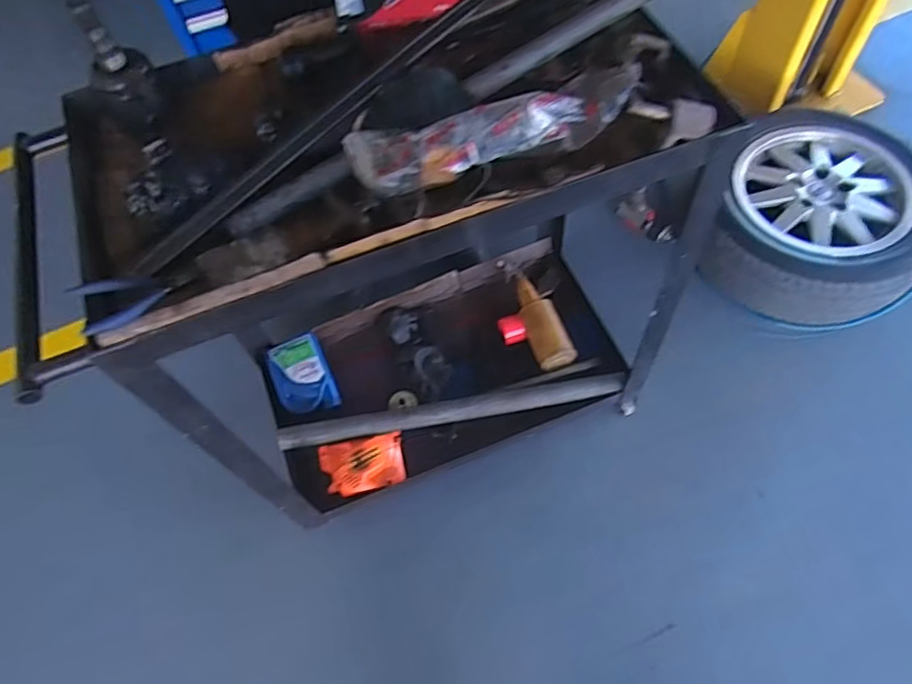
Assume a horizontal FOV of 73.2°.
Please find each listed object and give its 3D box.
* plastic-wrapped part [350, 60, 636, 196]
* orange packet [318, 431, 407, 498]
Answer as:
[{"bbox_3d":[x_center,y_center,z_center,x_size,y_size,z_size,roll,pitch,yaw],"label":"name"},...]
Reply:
[{"bbox_3d":[0.060,-0.268,0.759,0.376,0.059,0.112,-25,62,-8],"label":"plastic-wrapped part"},{"bbox_3d":[-0.204,0.266,1.325,0.177,0.050,0.119,-11,61,0],"label":"orange packet"}]

